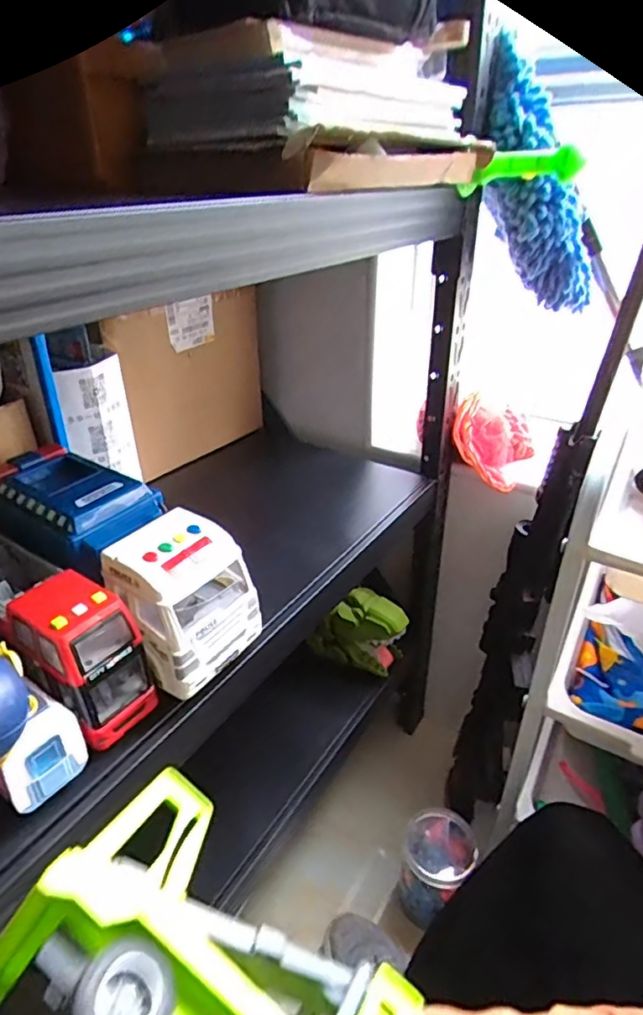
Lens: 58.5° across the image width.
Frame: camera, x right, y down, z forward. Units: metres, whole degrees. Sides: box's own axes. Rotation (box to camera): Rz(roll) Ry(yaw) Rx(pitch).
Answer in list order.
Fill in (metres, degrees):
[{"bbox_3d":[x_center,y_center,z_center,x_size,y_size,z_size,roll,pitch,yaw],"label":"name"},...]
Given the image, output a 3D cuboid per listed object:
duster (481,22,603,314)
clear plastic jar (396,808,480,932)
[{"bbox_3d":[0.238,-0.355,0.647,0.096,0.288,0.067,-15,23,25],"label":"duster"},{"bbox_3d":[0.165,0.513,0.814,0.097,0.126,0.104,0,30,0],"label":"clear plastic jar"}]

